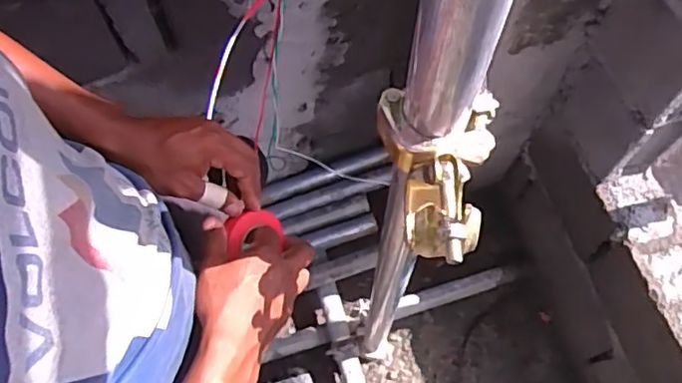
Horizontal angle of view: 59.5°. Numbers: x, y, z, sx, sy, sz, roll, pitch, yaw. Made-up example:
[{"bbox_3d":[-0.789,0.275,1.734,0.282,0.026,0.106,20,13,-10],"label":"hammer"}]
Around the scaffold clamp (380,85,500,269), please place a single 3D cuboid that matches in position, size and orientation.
[{"bbox_3d":[0.072,-0.006,0.423,0.086,0.067,0.132,-2,65,0],"label":"scaffold clamp"}]

